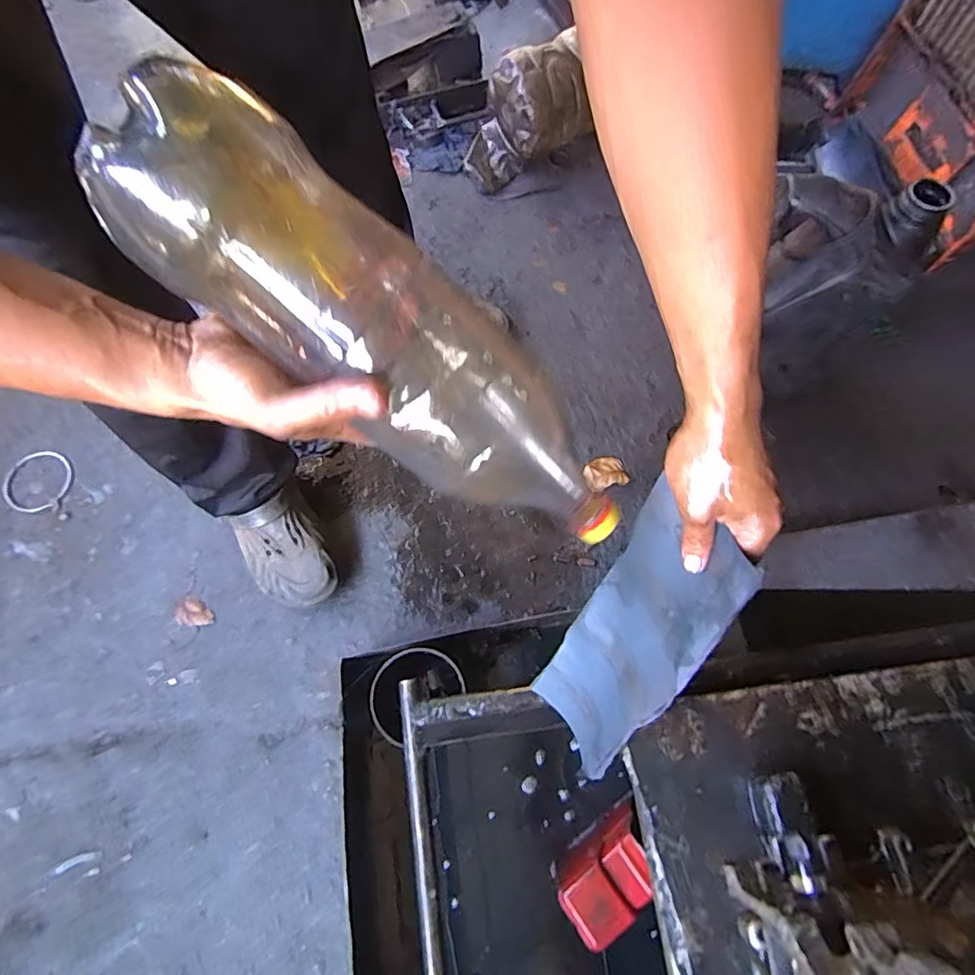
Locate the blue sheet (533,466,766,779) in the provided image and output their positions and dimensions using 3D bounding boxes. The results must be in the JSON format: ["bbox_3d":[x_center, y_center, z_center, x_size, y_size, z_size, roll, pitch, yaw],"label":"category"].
[{"bbox_3d":[0.118,0.128,0.458,0.021,0.262,0.110,3,37,-25],"label":"blue sheet"}]

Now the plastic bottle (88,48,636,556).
[{"bbox_3d":[-0.045,-0.076,0.326,0.335,0.096,0.105,38,70,-26],"label":"plastic bottle"}]

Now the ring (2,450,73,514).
[{"bbox_3d":[-0.694,-0.010,0.849,0.107,0.004,0.100,0,70,-1],"label":"ring"}]

